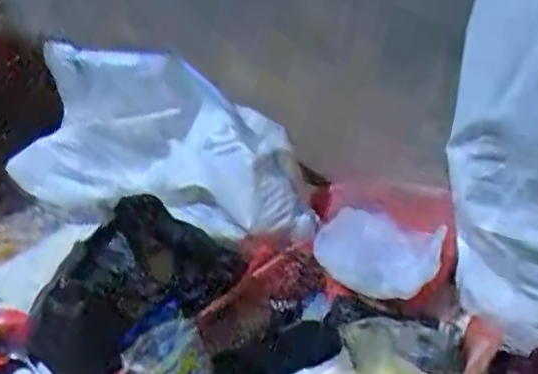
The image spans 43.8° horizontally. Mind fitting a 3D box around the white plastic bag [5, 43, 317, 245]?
[{"bbox_3d":[-0.212,-0.086,1.226,0.621,0.237,0.272,15,35,32],"label":"white plastic bag"}]

